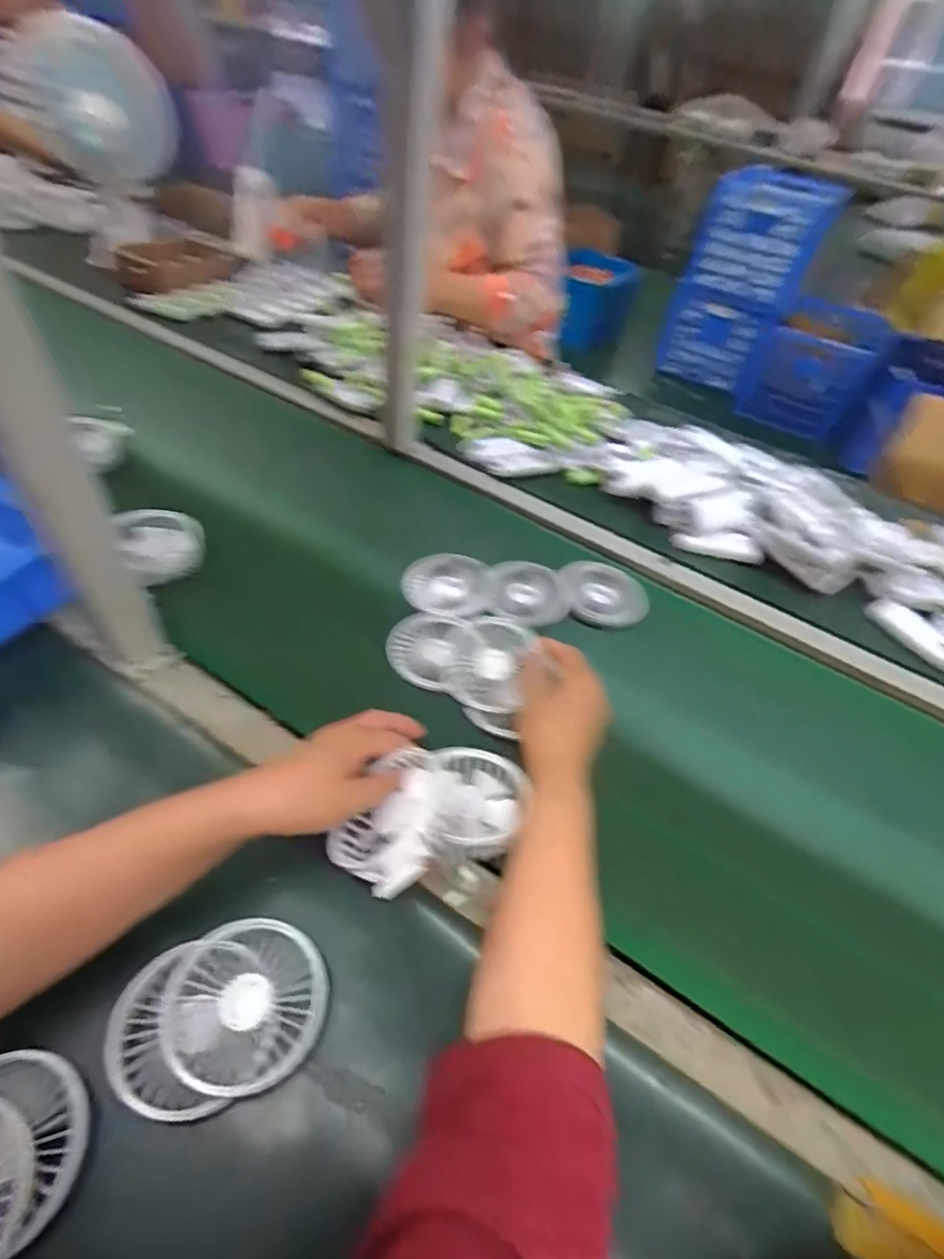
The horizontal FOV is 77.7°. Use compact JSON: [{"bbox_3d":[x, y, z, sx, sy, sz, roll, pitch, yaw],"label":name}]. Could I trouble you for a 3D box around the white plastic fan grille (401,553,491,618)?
[{"bbox_3d":[-0.027,-0.048,0.630,0.093,0.016,0.088,8,47,1],"label":"white plastic fan grille"}]

